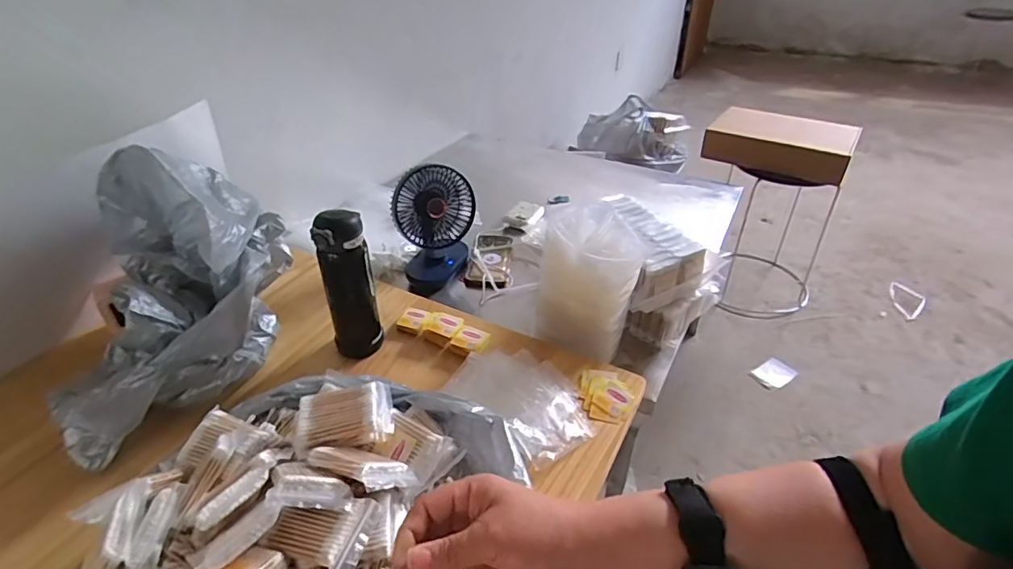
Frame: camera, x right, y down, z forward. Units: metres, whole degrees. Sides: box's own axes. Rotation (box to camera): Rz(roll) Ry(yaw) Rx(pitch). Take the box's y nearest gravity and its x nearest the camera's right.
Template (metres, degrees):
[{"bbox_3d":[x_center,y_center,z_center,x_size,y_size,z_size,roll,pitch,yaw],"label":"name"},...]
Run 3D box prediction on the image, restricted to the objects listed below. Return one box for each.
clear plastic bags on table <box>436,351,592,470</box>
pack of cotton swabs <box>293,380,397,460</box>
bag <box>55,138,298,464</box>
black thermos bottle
[{"bbox_3d":[0.025,0.138,0.668,0.180,0.022,0.129,34,43,31],"label":"clear plastic bags on table"},{"bbox_3d":[-0.157,0.127,0.508,0.087,0.029,0.058,-10,37,-12],"label":"pack of cotton swabs"},{"bbox_3d":[-0.411,-0.004,0.649,0.189,0.236,0.364,-6,36,-7],"label":"bag"},{"bbox_3d":[-0.205,0.010,0.697,0.065,0.223,0.056,-14,38,-17],"label":"black thermos bottle"}]

